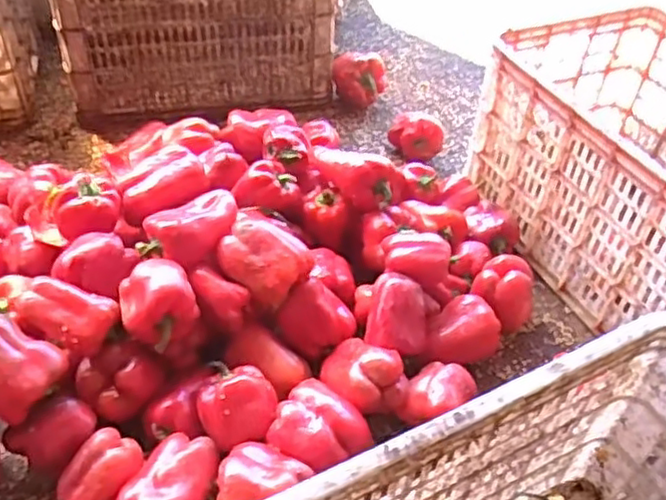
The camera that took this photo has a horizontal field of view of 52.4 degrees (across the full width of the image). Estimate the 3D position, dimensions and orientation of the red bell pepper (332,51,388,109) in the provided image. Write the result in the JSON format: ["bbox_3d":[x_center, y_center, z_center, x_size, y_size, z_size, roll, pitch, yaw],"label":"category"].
[{"bbox_3d":[0.054,-0.347,1.344,0.106,0.086,0.106,10,44,5],"label":"red bell pepper"}]

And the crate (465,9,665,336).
[{"bbox_3d":[0.427,-0.099,0.912,0.274,0.246,0.466,-15,47,-19],"label":"crate"}]

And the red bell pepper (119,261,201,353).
[{"bbox_3d":[-0.204,0.059,0.784,0.084,0.067,0.079,-22,50,-26],"label":"red bell pepper"}]

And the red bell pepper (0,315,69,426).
[{"bbox_3d":[-0.341,0.122,0.730,0.101,0.064,0.086,37,52,28],"label":"red bell pepper"}]

